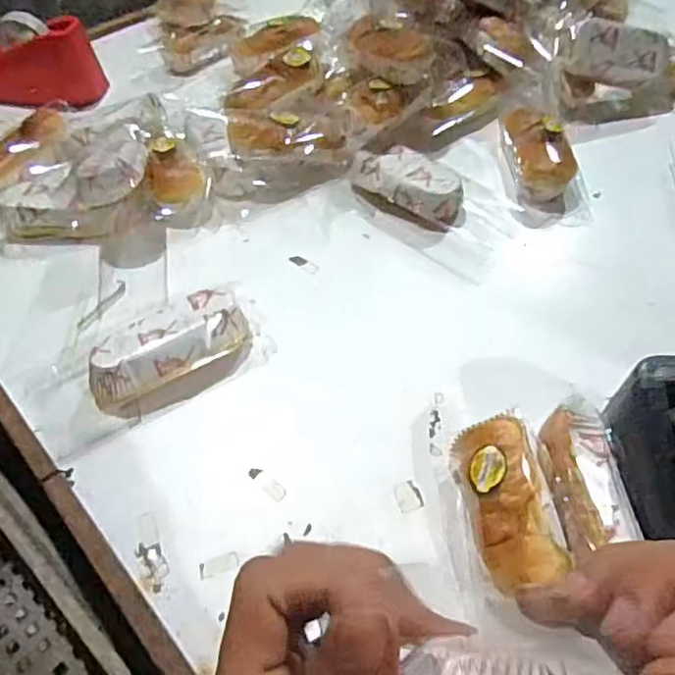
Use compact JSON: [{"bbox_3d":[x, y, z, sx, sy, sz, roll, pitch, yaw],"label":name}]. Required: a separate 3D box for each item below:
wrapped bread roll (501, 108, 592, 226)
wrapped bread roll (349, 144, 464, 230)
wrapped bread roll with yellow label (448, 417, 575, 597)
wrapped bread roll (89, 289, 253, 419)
[{"bbox_3d":[0.246,-0.210,0.717,0.091,0.045,0.175,1,53,4],"label":"wrapped bread roll"},{"bbox_3d":[0.081,-0.179,0.704,0.140,0.043,0.072,36,62,26],"label":"wrapped bread roll"},{"bbox_3d":[0.131,0.125,0.466,0.063,0.052,0.127,-9,53,-4],"label":"wrapped bread roll with yellow label"},{"bbox_3d":[-0.155,0.013,0.569,0.156,0.048,0.082,-26,56,-16],"label":"wrapped bread roll"}]

